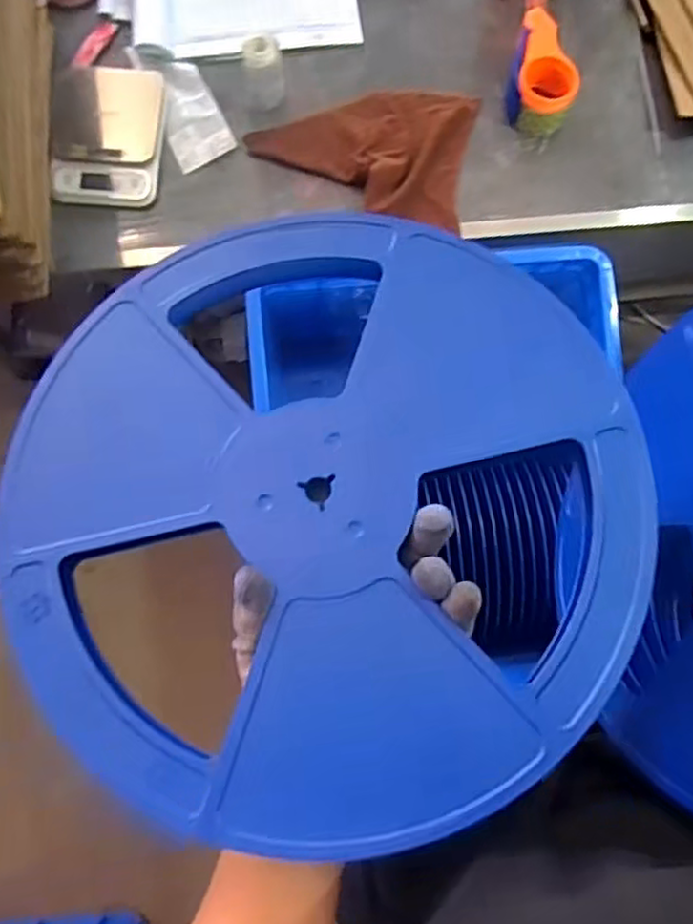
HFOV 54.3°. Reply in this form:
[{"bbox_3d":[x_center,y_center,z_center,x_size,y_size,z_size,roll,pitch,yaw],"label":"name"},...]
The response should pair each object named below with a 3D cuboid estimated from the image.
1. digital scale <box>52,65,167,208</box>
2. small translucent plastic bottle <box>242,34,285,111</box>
[{"bbox_3d":[-0.327,-0.452,0.922,0.141,0.028,0.182,2,79,0],"label":"digital scale"},{"bbox_3d":[-0.113,-0.534,0.925,0.054,0.078,0.048,-9,79,-3],"label":"small translucent plastic bottle"}]

